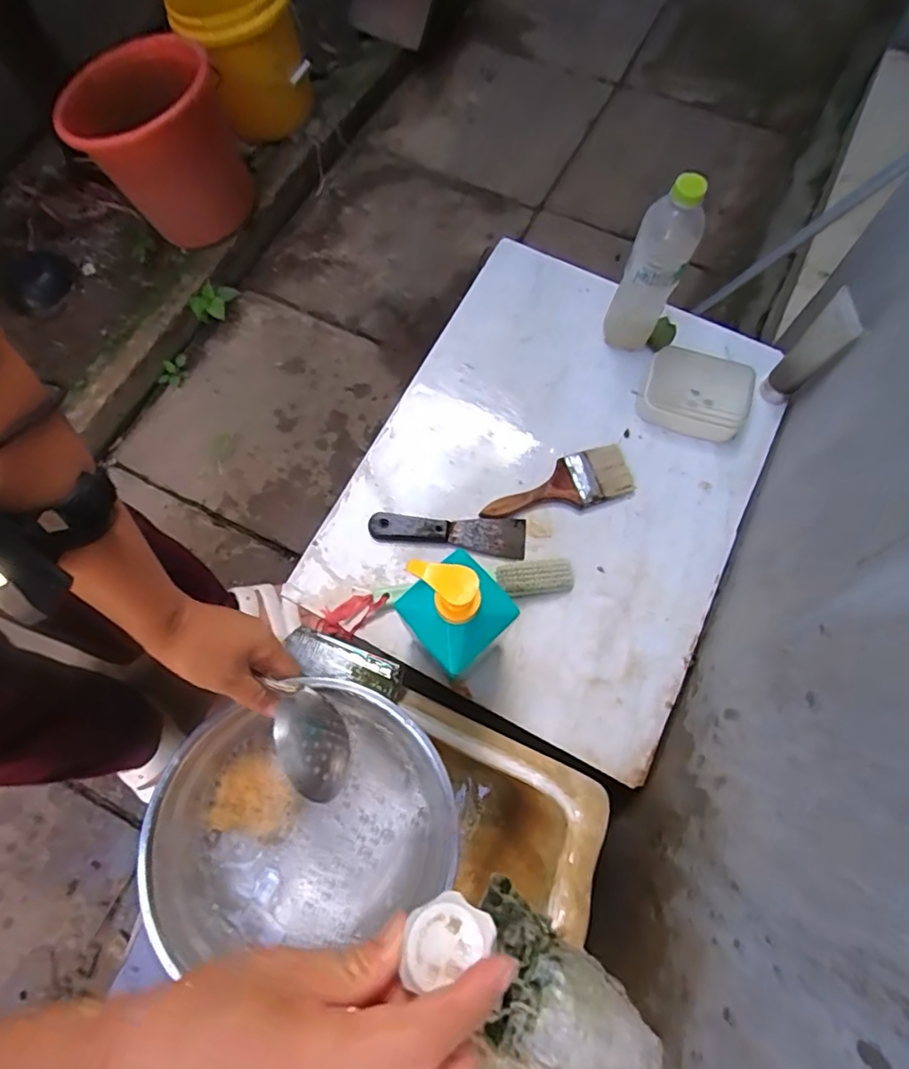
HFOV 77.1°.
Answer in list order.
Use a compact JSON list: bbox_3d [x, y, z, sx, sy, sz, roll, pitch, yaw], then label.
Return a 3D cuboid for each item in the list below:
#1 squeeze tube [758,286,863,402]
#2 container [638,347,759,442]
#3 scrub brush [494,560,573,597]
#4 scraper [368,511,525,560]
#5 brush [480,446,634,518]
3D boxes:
[{"bbox_3d":[0.434,-0.218,0.685,0.037,0.157,0.051,-20,70,-12],"label":"squeeze tube"},{"bbox_3d":[0.309,-0.177,0.729,0.131,0.043,0.099,22,72,10],"label":"container"},{"bbox_3d":[0.093,0.052,0.656,0.089,0.029,0.036,-7,70,0],"label":"scrub brush"},{"bbox_3d":[-0.008,-0.002,0.675,0.181,0.010,0.045,3,70,3],"label":"scraper"},{"bbox_3d":[0.124,-0.055,0.699,0.185,0.016,0.064,-19,70,-5],"label":"brush"}]

